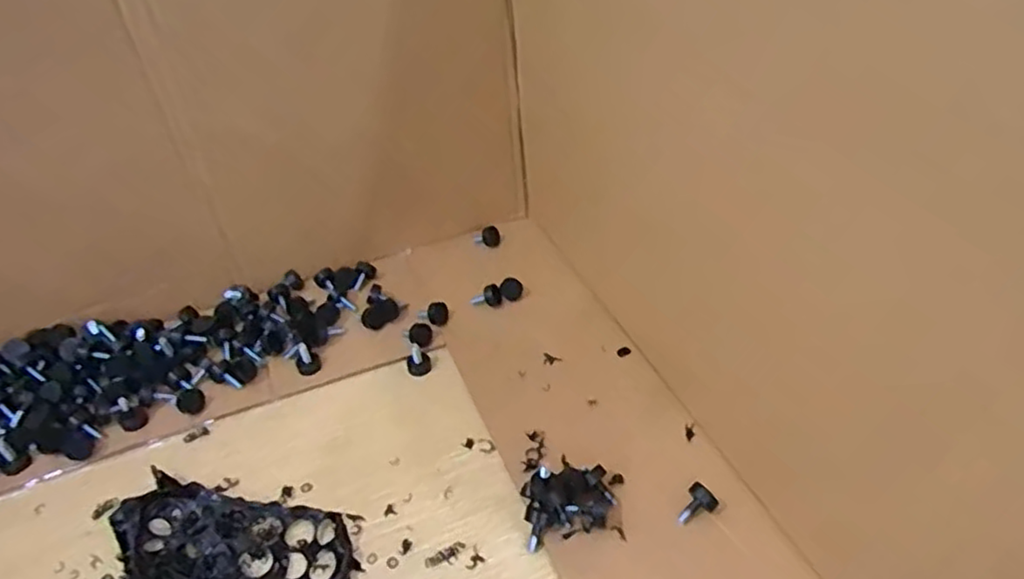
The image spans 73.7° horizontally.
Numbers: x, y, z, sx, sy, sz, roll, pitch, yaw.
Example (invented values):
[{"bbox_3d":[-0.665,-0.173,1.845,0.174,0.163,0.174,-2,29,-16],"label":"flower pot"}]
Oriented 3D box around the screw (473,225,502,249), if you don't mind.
[{"bbox_3d":[-0.032,-0.065,0.846,0.035,0.023,0.027,0,41,6],"label":"screw"}]

